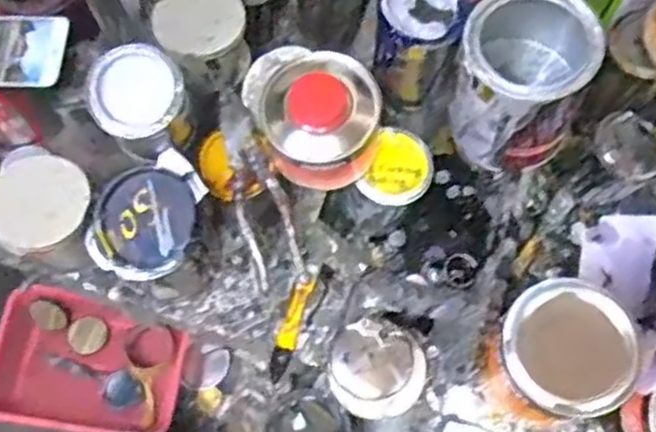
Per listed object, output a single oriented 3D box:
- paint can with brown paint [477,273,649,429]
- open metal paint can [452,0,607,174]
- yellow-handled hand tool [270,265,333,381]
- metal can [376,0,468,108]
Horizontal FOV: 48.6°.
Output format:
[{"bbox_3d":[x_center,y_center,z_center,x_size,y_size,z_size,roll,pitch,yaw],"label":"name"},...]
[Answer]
[{"bbox_3d":[0.196,0.124,0.629,0.099,0.137,0.099,0,68,0],"label":"paint can with brown paint"},{"bbox_3d":[0.164,-0.121,0.617,0.109,0.140,0.112,0,68,0],"label":"open metal paint can"},{"bbox_3d":[-0.030,0.100,0.694,0.025,0.022,0.121,23,63,7],"label":"yellow-handled hand tool"},{"bbox_3d":[0.076,-0.148,0.640,0.067,0.121,0.070,0,68,0],"label":"metal can"}]

